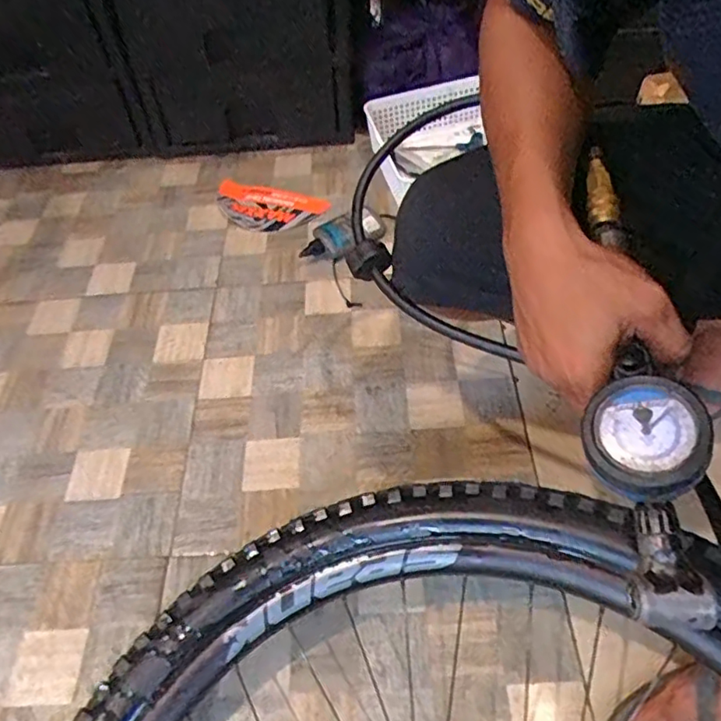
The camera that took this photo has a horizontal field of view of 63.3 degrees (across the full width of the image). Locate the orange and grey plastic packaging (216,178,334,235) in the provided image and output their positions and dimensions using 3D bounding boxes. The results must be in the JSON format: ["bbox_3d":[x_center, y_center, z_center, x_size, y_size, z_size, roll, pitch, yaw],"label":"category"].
[{"bbox_3d":[-0.163,-0.252,0.969,0.201,0.007,0.109,20,58,19],"label":"orange and grey plastic packaging"}]

